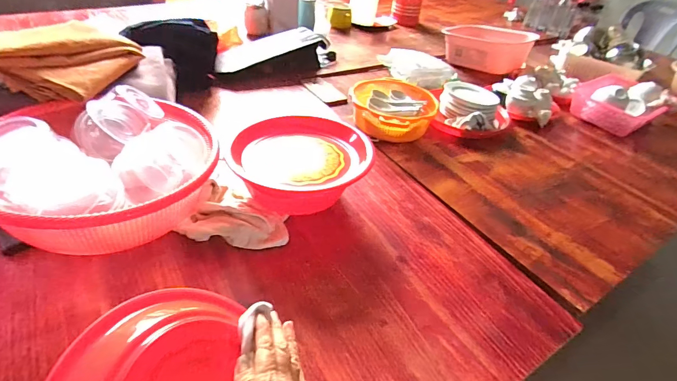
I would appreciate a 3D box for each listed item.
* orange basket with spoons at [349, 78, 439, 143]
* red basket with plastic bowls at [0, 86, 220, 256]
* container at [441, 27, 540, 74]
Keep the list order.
[{"bbox_3d":[0.125,-0.201,0.962,0.203,0.074,0.242,-19,46,-28],"label":"orange basket with spoons"},{"bbox_3d":[-0.370,-0.028,0.614,0.337,0.161,0.287,-6,41,-15],"label":"red basket with plastic bowls"},{"bbox_3d":[0.506,-0.500,1.339,0.301,0.122,0.157,24,42,19],"label":"container"}]

